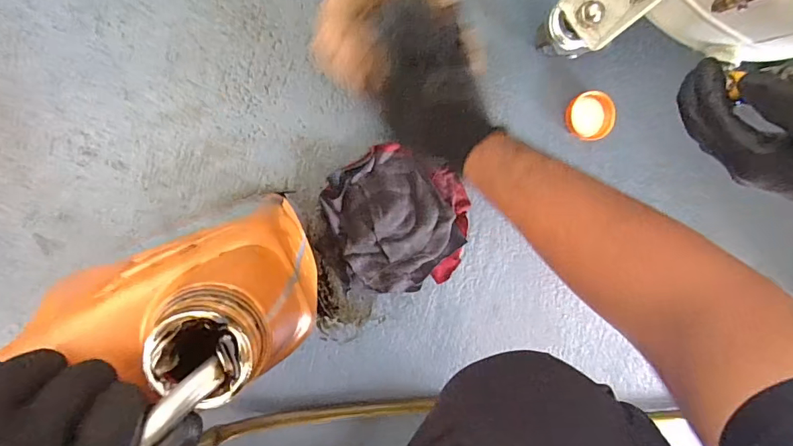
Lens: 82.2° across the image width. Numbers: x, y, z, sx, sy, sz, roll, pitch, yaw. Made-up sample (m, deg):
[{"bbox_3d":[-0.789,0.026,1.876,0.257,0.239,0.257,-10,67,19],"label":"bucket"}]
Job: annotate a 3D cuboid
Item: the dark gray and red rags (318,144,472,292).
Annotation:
[{"bbox_3d":[0.005,-0.003,0.492,0.149,0.024,0.155,-16,101,-9],"label":"dark gray and red rags"}]

